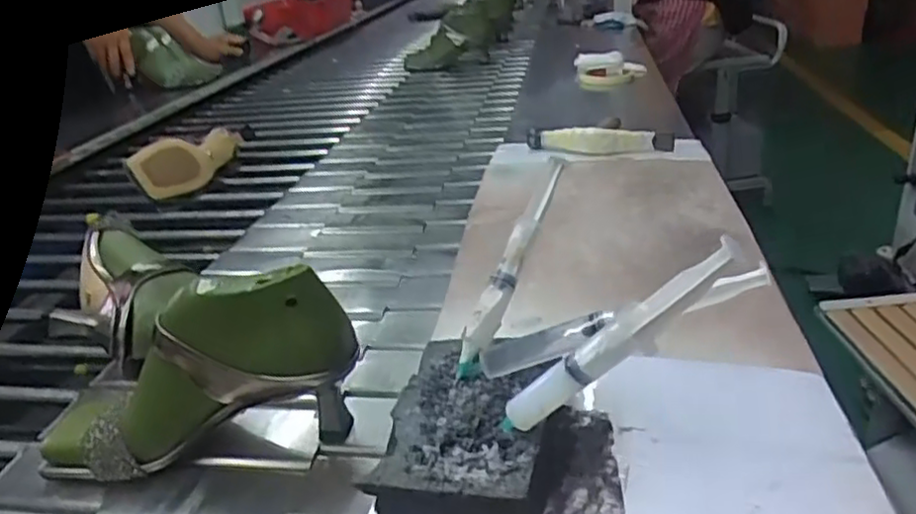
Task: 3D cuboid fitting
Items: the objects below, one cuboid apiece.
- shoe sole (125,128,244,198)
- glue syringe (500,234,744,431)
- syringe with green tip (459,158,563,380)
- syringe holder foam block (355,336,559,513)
[{"bbox_3d":[-0.385,-0.141,1.025,0.027,0.078,0.208,-29,6,27],"label":"shoe sole"},{"bbox_3d":[0.067,0.038,0.309,0.016,0.141,0.011,41,32,-4],"label":"glue syringe"},{"bbox_3d":[0.030,0.005,0.404,0.014,0.013,0.136,16,75,38],"label":"syringe with green tip"},{"bbox_3d":[0.008,0.094,0.368,0.078,0.038,0.117,1,27,15],"label":"syringe holder foam block"}]

